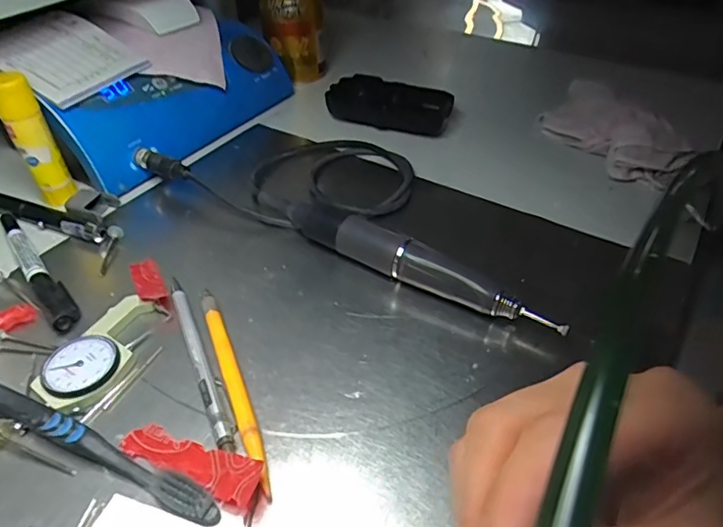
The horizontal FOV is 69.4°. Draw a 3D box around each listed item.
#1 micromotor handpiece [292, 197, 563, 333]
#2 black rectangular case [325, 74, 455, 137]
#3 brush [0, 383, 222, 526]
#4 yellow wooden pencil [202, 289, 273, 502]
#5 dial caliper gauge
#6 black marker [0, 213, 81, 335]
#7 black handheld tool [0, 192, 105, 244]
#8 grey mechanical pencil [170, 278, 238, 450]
[{"bbox_3d":[0.031,0.001,0.317,0.179,0.028,0.021,24,48,25],"label":"micromotor handpiece"},{"bbox_3d":[0.025,-0.140,0.466,0.106,0.033,0.045,7,43,8],"label":"black rectangular case"},{"bbox_3d":[-0.140,0.078,0.244,0.175,0.012,0.013,17,45,19],"label":"brush"},{"bbox_3d":[-0.066,0.058,0.268,0.009,0.008,0.129,-17,45,-17],"label":"yellow wooden pencil"},{"bbox_3d":[-0.139,0.045,0.281,0.038,0.010,0.074,15,44,16],"label":"dial caliper gauge"},{"bbox_3d":[-0.207,-0.001,0.331,0.016,0.012,0.132,-29,49,-28],"label":"black marker"},{"bbox_3d":[-0.242,-0.038,0.372,0.144,0.013,0.014,16,45,18],"label":"black handheld tool"},{"bbox_3d":[-0.088,0.047,0.281,0.010,0.008,0.125,-18,45,-19],"label":"grey mechanical pencil"}]

